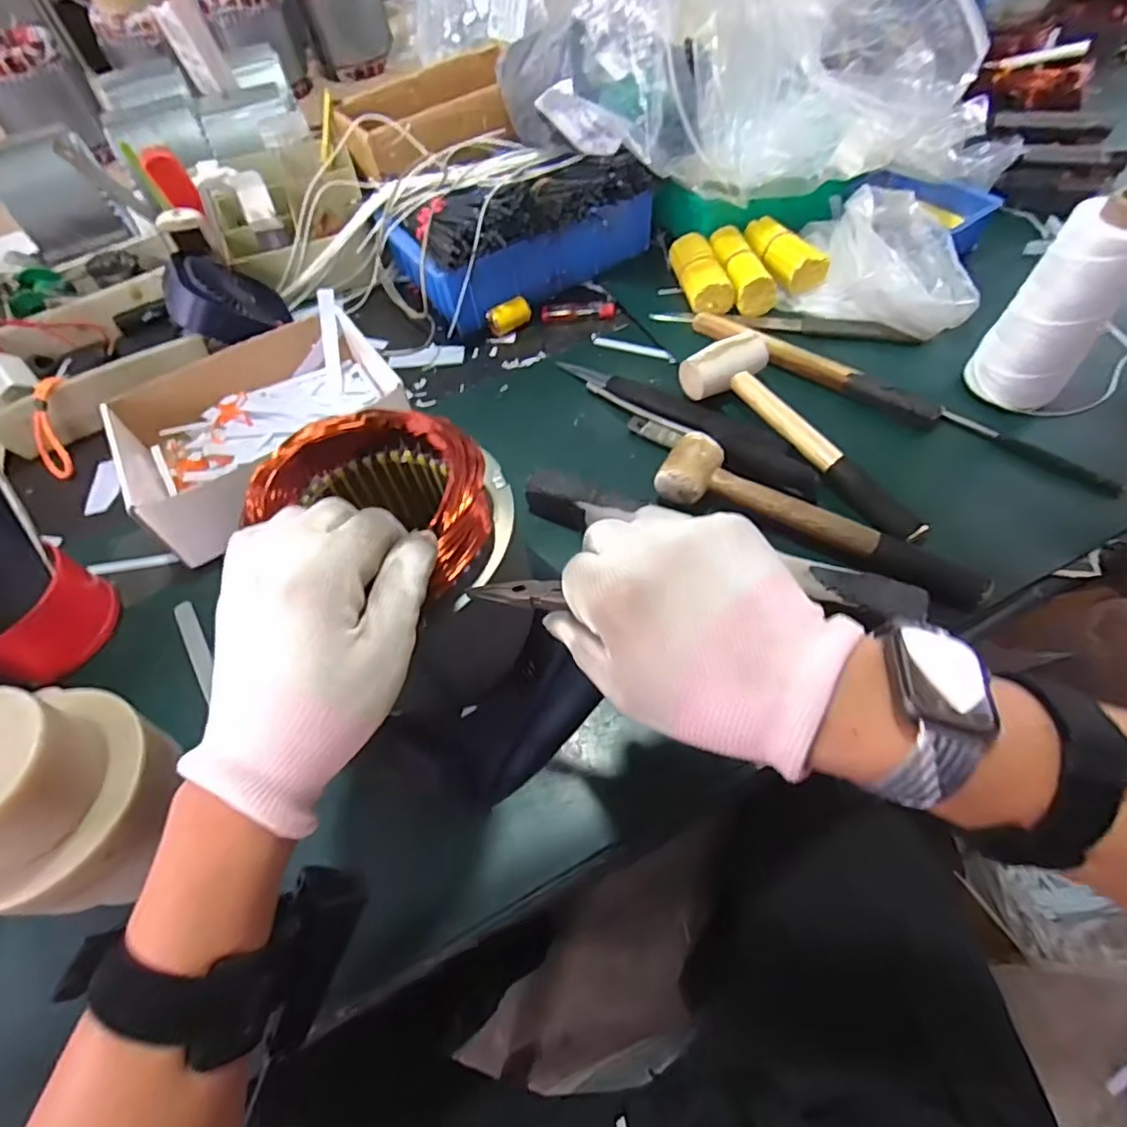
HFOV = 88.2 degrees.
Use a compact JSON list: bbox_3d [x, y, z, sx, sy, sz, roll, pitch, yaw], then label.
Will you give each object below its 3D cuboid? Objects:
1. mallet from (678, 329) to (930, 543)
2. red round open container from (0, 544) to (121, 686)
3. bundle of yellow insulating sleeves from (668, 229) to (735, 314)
[{"bbox_3d":[0.223,-0.122,0.524,0.079,0.046,0.255,-35,62,-16],"label":"mallet"},{"bbox_3d":[-0.430,0.041,0.470,0.091,0.058,0.102,21,62,17],"label":"red round open container"},{"bbox_3d":[0.156,-0.334,0.669,0.044,0.038,0.126,-9,58,-1],"label":"bundle of yellow insulating sleeves"}]

